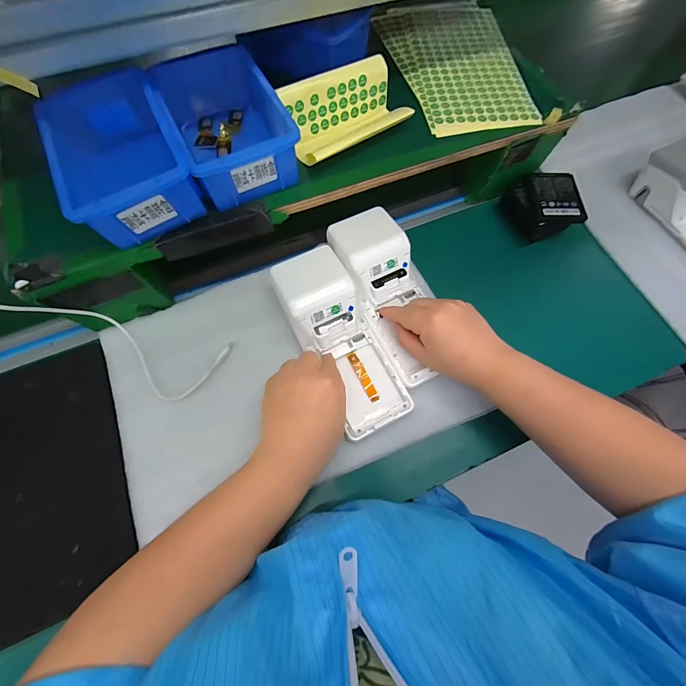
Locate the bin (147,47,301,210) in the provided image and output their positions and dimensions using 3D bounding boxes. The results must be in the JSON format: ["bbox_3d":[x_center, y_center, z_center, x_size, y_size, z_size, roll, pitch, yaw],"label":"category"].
[{"bbox_3d":[-0.110,-0.203,0.296,0.099,0.056,0.144,-27,74,-10],"label":"bin"}]

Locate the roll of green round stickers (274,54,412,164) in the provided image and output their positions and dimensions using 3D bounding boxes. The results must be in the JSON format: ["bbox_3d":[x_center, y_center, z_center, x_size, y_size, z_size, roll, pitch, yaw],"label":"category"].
[{"bbox_3d":[0.004,-0.232,0.310,0.123,0.041,0.063,-27,74,-10],"label":"roll of green round stickers"}]

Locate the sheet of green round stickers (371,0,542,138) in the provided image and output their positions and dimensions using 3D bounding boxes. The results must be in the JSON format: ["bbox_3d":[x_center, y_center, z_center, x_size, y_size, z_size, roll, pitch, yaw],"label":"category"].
[{"bbox_3d":[0.138,-0.343,0.379,0.149,0.004,0.237,-10,70,-4],"label":"sheet of green round stickers"}]

